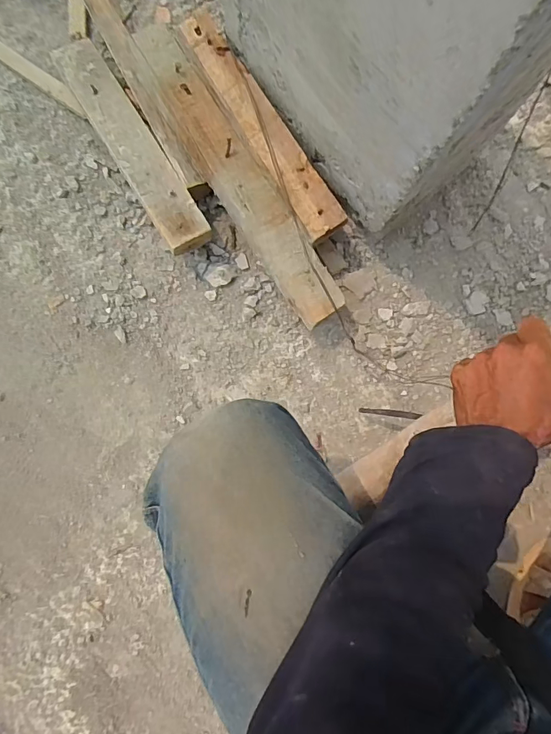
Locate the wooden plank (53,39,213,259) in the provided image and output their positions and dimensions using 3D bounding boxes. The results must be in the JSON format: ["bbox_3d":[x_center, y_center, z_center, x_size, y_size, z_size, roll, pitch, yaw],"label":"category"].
[{"bbox_3d":[-0.185,-0.286,0.557,0.057,0.030,0.313,-32,89,0],"label":"wooden plank"}]

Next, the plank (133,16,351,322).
[{"bbox_3d":[-0.043,-0.230,0.535,0.065,0.033,0.393,-34,89,-2],"label":"plank"}]

